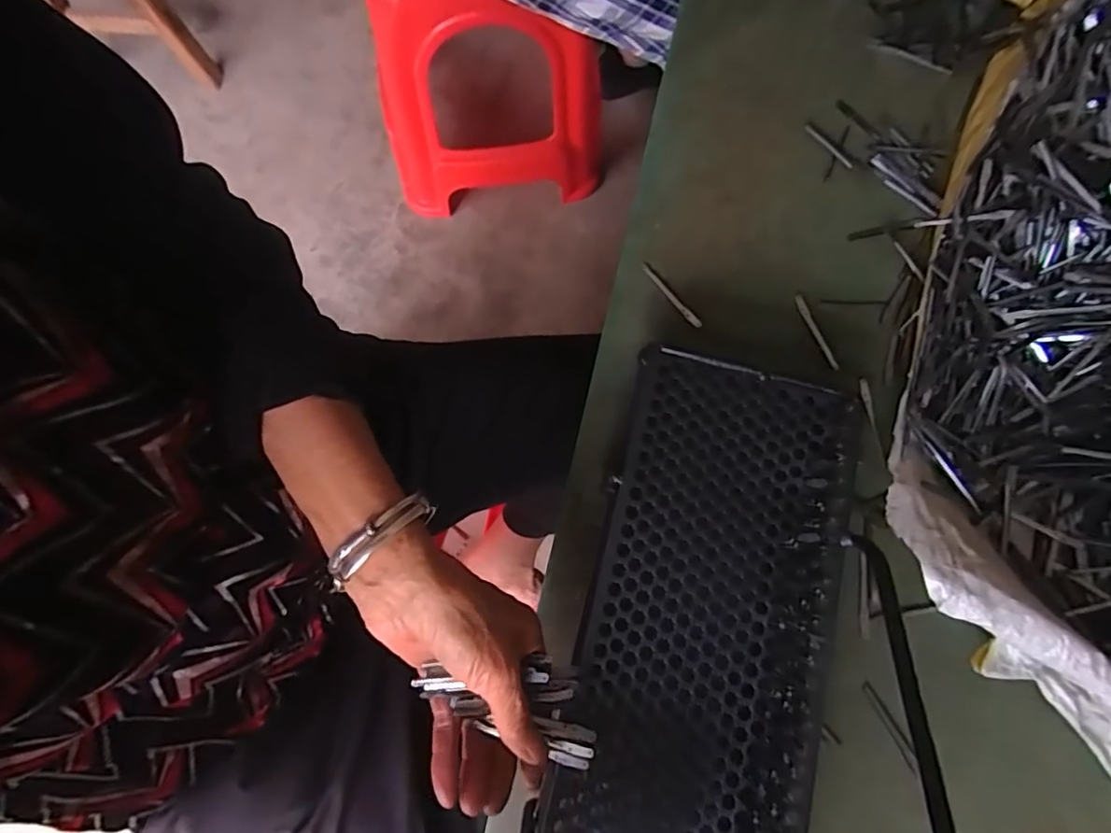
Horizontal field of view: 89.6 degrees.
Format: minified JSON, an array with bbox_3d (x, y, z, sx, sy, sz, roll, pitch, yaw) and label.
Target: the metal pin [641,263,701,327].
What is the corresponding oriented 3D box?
[{"bbox_3d":[0.094,-0.098,0.453,0.006,0.004,0.068,-39,80,-6],"label":"metal pin"}]

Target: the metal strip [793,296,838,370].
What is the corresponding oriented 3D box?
[{"bbox_3d":[0.208,-0.068,0.444,0.008,0.004,0.066,-24,79,-4],"label":"metal strip"}]

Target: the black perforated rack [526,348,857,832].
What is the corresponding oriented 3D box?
[{"bbox_3d":[0.061,0.238,0.299,0.143,0.026,0.572,13,75,4],"label":"black perforated rack"}]

